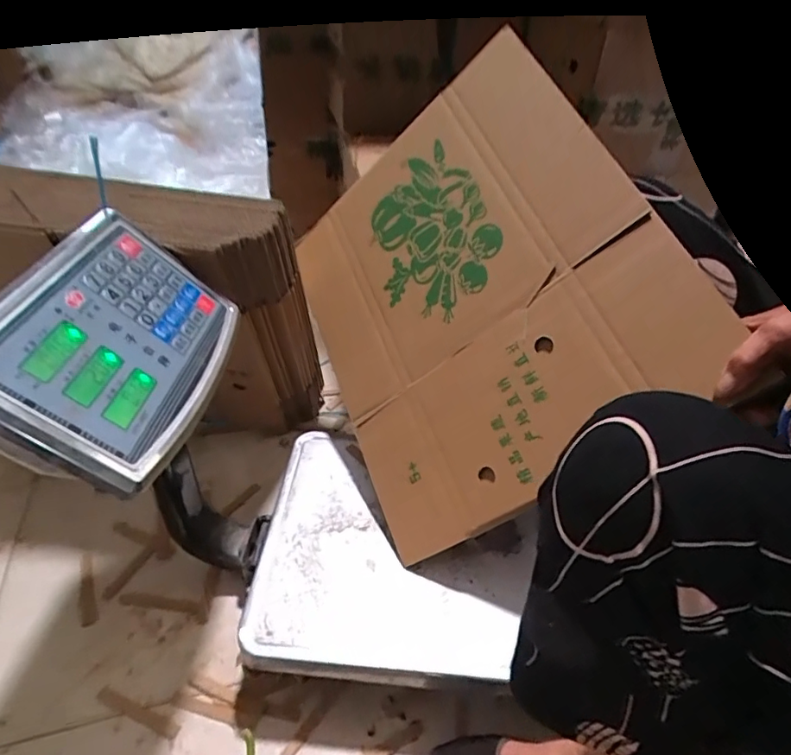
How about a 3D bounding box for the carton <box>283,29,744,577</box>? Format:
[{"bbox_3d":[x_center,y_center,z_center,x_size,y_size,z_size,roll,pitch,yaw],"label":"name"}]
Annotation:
[{"bbox_3d":[0.064,-0.095,0.563,0.026,0.379,0.444,10,50,-50],"label":"carton"}]

